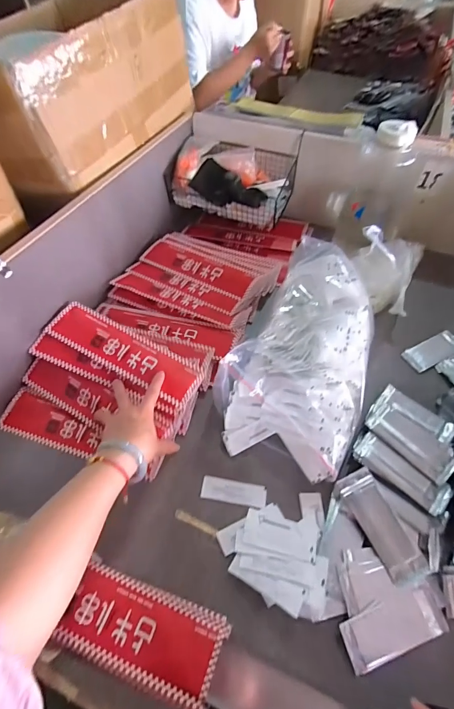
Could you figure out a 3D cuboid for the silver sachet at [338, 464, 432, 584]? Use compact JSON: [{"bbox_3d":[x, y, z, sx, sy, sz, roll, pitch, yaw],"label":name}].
[{"bbox_3d":[0.203,0.223,0.443,0.049,0.008,0.135,-27,62,0],"label":"silver sachet"}]

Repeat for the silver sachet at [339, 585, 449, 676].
[{"bbox_3d":[0.194,0.316,0.392,0.121,0.011,0.050,-16,56,-11],"label":"silver sachet"}]

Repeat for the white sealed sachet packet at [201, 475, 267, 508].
[{"bbox_3d":[0.010,0.198,0.486,0.092,0.004,0.032,9,51,4],"label":"white sealed sachet packet"}]

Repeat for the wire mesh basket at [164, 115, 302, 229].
[{"bbox_3d":[0.009,-0.409,0.772,0.273,0.112,0.149,16,56,11],"label":"wire mesh basket"}]

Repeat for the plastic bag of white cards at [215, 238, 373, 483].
[{"bbox_3d":[0.131,-0.004,0.536,0.203,0.139,0.332,23,58,16],"label":"plastic bag of white cards"}]

